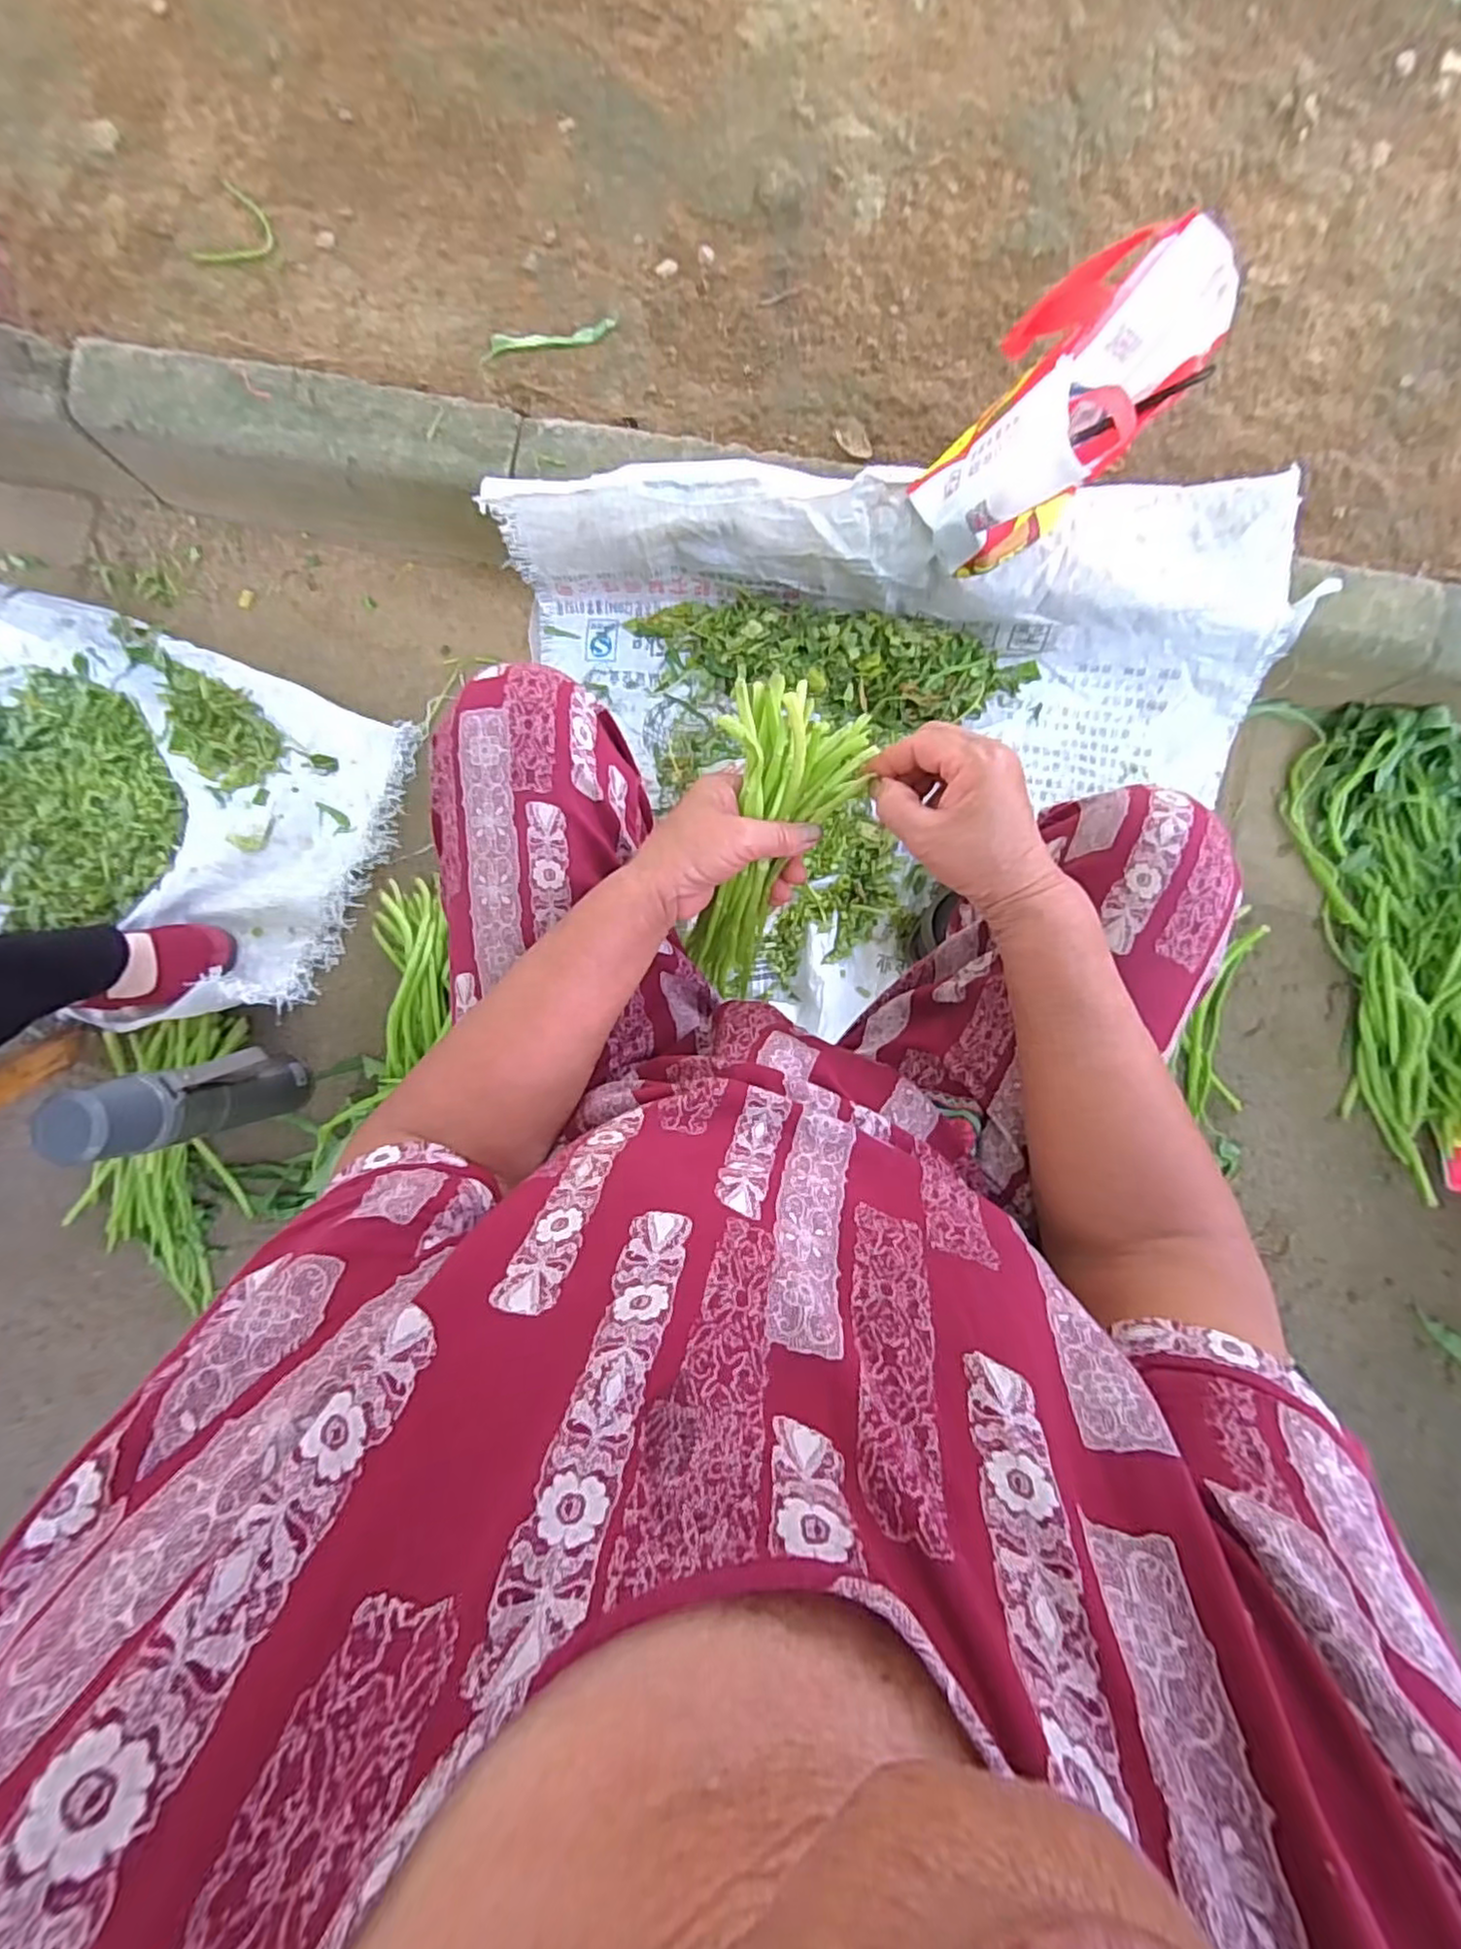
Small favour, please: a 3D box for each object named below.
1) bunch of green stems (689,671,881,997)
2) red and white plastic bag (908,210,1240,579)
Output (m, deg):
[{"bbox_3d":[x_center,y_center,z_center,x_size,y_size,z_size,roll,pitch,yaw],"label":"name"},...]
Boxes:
[{"bbox_3d":[0.025,-0.071,0.445,0.087,0.047,0.212,17,124,1],"label":"bunch of green stems"},{"bbox_3d":[0.301,-0.511,0.630,0.248,0.186,0.153,-44,88,-1],"label":"red and white plastic bag"}]

